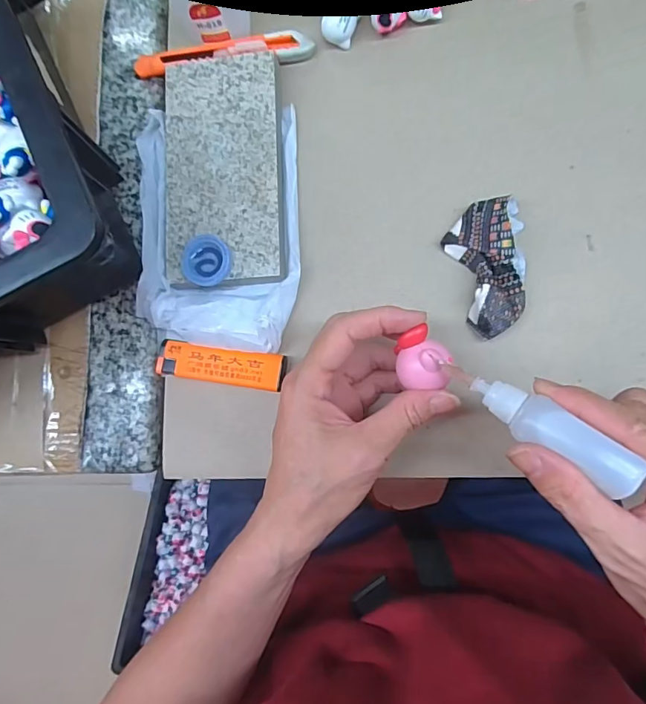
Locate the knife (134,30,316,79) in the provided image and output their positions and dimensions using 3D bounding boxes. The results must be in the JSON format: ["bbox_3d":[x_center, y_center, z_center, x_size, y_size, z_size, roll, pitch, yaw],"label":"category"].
[{"bbox_3d":[-0.067,-0.200,0.323,0.122,0.014,0.021,-2,85,8],"label":"knife"}]

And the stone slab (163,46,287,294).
[{"bbox_3d":[-0.063,-0.116,0.314,0.075,0.017,0.149,-3,84,7],"label":"stone slab"}]

